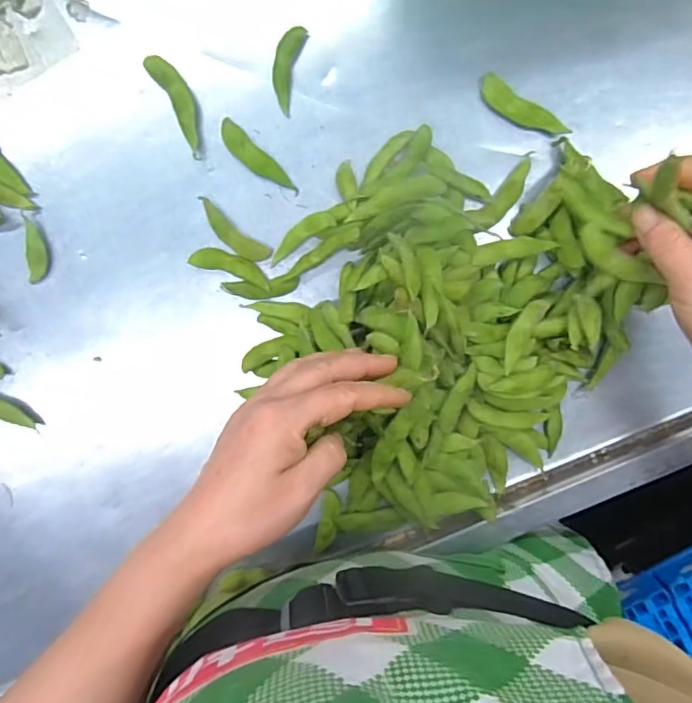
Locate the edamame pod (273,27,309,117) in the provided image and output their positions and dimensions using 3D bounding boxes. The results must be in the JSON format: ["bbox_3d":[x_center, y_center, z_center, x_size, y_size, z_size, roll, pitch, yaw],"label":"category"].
[{"bbox_3d":[-0.041,-0.193,0.387,0.018,0.007,0.055,16,97,-1],"label":"edamame pod"}]

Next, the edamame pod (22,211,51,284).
[{"bbox_3d":[-0.220,-0.073,0.402,0.015,0.008,0.047,-7,97,2],"label":"edamame pod"}]

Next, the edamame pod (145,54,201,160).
[{"bbox_3d":[-0.113,-0.169,0.388,0.018,0.005,0.070,-27,96,4],"label":"edamame pod"}]

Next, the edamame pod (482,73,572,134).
[{"bbox_3d":[0.119,-0.164,0.388,0.066,0.013,0.016,34,96,-3],"label":"edamame pod"}]

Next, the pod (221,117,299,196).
[{"bbox_3d":[-0.062,-0.133,0.394,0.068,0.010,0.016,45,96,-4],"label":"pod"}]

